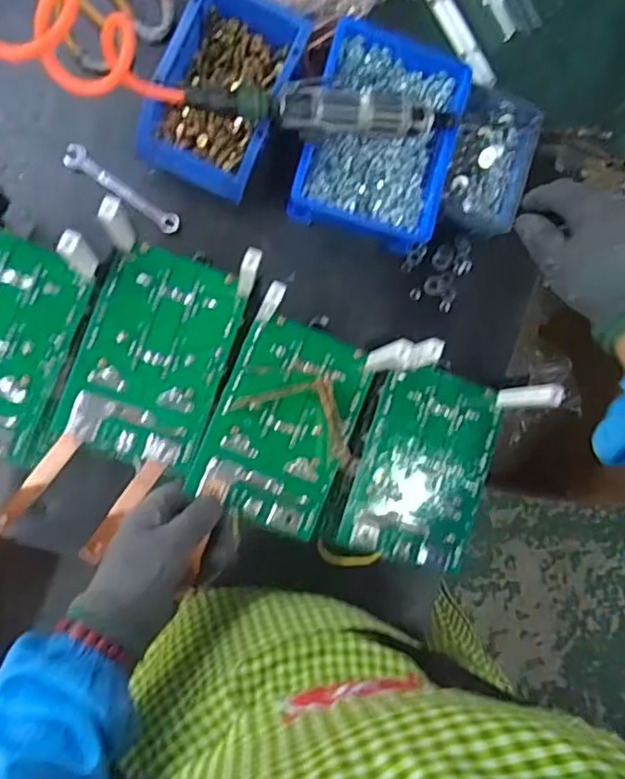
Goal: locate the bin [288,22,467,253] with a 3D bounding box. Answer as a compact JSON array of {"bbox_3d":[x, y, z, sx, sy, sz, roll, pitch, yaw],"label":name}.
[{"bbox_3d":[0.069,-0.261,0.635,0.144,0.058,0.212,16,85,-9],"label":"bin"}]

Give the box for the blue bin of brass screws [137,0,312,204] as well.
[{"bbox_3d":[-0.089,-0.292,0.603,0.116,0.073,0.183,22,84,-8],"label":"blue bin of brass screws"}]

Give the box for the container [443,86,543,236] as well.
[{"bbox_3d":[0.193,-0.243,0.657,0.073,0.050,0.150,13,86,-9],"label":"container"}]

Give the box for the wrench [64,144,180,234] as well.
[{"bbox_3d":[-0.192,-0.202,0.618,0.132,0.012,0.024,36,83,-7],"label":"wrench"}]

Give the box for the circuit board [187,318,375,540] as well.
[{"bbox_3d":[-0.021,0.029,0.504,0.109,0.013,0.161,24,84,-8],"label":"circuit board"}]

